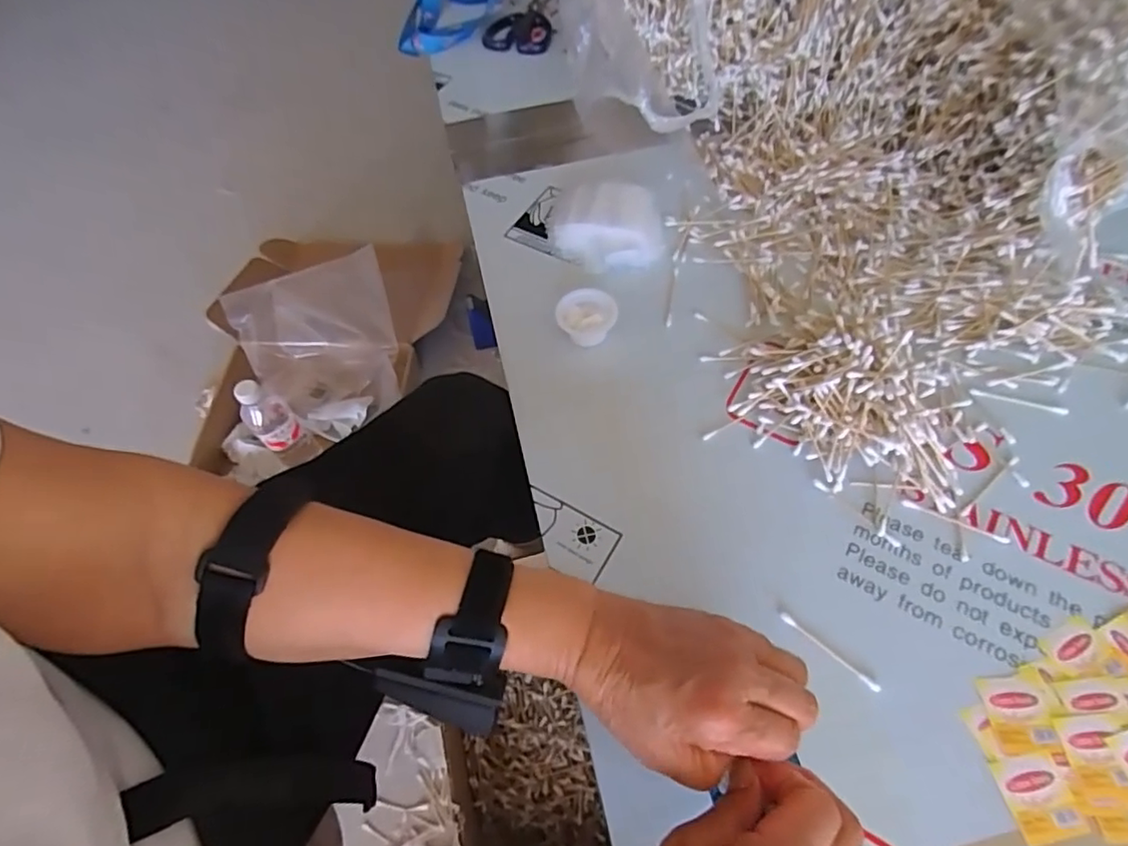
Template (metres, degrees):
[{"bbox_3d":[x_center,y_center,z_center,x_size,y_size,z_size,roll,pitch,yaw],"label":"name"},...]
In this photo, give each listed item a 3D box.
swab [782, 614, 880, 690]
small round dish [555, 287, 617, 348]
[{"bbox_3d":[0.179,0.155,0.398,0.072,0.004,0.006,38,70,21],"label":"swab"},{"bbox_3d":[0.020,-0.097,0.534,0.051,0.021,0.051,-2,61,3],"label":"small round dish"}]

